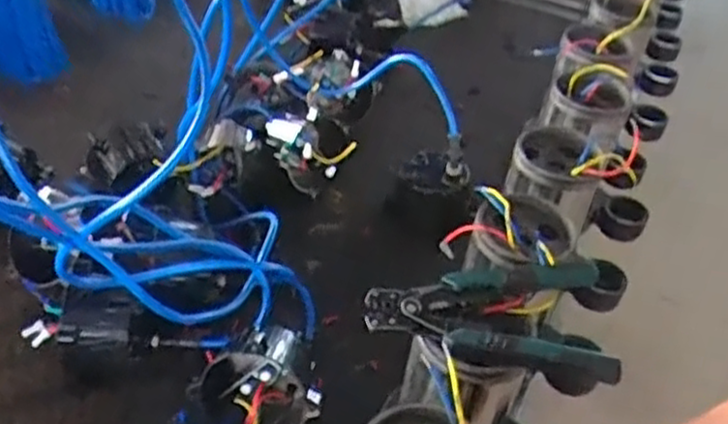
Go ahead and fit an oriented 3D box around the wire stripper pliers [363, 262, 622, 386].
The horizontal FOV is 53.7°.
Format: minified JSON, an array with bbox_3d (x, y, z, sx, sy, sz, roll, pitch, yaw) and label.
[{"bbox_3d":[0.095,0.075,0.546,0.183,0.028,0.108,5,42,-2],"label":"wire stripper pliers"}]

